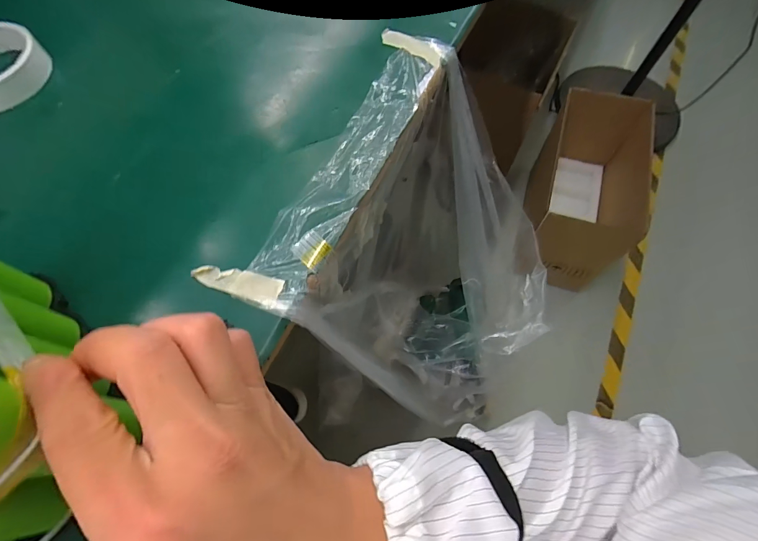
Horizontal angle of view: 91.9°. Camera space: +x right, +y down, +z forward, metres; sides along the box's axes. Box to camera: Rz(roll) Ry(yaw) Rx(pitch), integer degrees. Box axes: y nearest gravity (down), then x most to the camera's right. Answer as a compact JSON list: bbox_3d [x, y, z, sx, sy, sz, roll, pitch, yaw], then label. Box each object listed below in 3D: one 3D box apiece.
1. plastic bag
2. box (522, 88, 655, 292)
[{"bbox_3d":[0.078,0.002,0.405,0.277,0.318,0.307,25,68,10],"label":"plastic bag"},{"bbox_3d":[0.516,-0.218,0.927,0.224,0.271,0.464,22,67,9],"label":"box"}]

